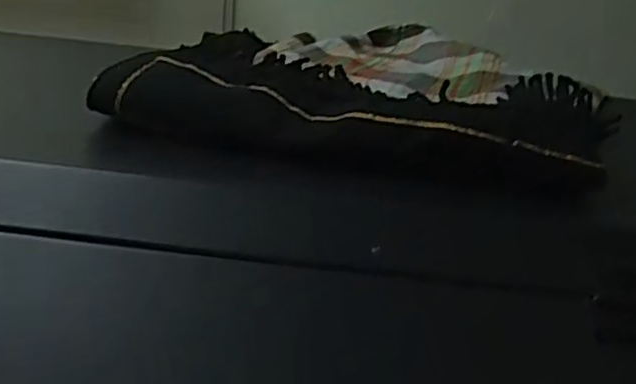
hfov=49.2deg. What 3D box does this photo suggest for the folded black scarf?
[{"bbox_3d":[0.047,-0.088,0.559,0.304,0.060,0.318,10,20,12],"label":"folded black scarf"}]

